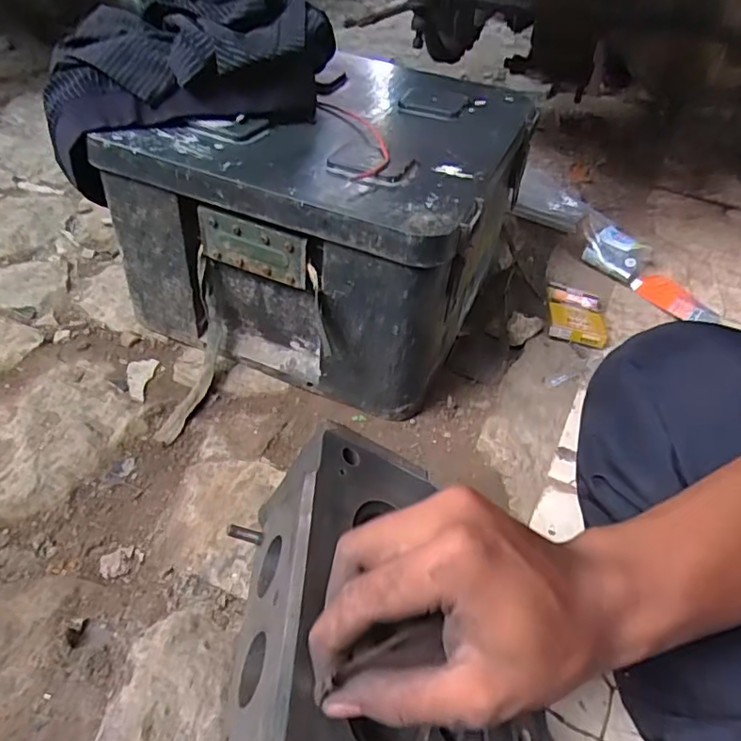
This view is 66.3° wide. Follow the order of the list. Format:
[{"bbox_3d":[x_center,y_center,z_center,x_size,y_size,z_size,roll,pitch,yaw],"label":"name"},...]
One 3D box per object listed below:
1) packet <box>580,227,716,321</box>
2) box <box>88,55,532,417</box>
[{"bbox_3d":[0.406,-0.136,0.807,0.087,0.042,0.206,-22,49,-27],"label":"packet"},{"bbox_3d":[-0.034,-0.177,0.666,0.343,0.249,0.359,19,44,14],"label":"box"}]

